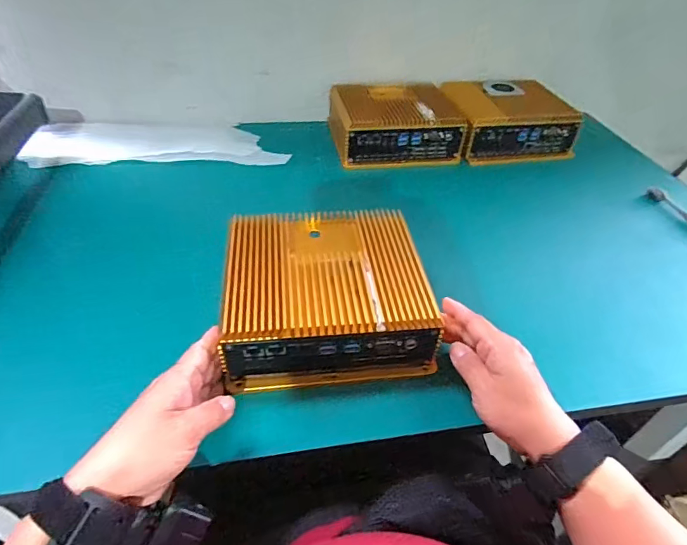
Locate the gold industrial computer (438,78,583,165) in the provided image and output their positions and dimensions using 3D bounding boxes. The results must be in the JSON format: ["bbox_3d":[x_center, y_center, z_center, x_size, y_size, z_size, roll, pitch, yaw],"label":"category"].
[{"bbox_3d":[0.270,-0.257,0.740,0.185,0.073,0.155,-3,43,-7],"label":"gold industrial computer"}]

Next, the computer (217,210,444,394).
[{"bbox_3d":[-0.017,0.017,0.424,0.178,0.077,0.164,-3,43,-8],"label":"computer"}]

